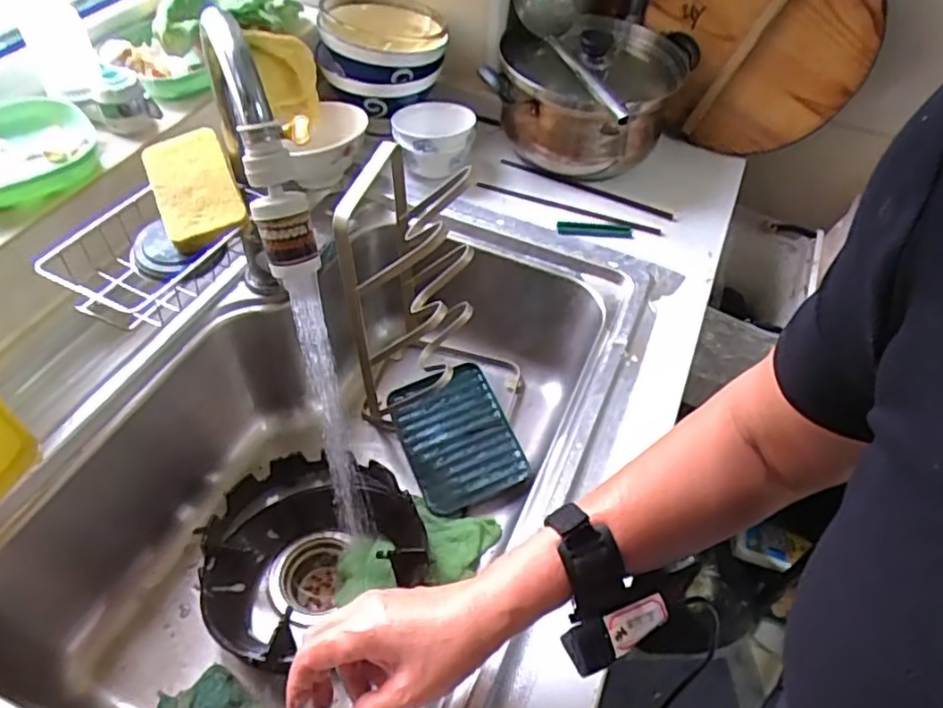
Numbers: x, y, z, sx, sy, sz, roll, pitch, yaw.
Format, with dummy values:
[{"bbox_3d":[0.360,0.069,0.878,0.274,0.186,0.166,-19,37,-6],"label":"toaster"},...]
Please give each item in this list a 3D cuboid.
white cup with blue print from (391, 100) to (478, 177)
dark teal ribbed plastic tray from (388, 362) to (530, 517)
[{"bbox_3d":[-0.050,-0.282,0.862,0.106,0.060,0.102,1,48,-2],"label":"white cup with blue print"},{"bbox_3d":[-0.018,0.101,0.812,0.129,0.019,0.173,-20,64,-10],"label":"dark teal ribbed plastic tray"}]

